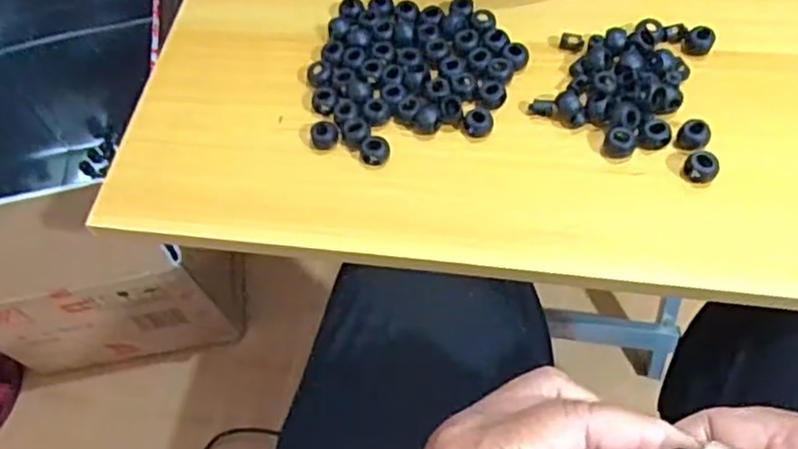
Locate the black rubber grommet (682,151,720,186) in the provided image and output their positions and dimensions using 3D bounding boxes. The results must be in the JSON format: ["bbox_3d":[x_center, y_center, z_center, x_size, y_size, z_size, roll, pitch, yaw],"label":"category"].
[{"bbox_3d":[0.168,-0.032,0.385,0.017,0.011,0.015,31,67,18],"label":"black rubber grommet"}]

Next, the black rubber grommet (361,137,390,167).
[{"bbox_3d":[-0.015,-0.044,0.419,0.017,0.013,0.014,-29,64,-13],"label":"black rubber grommet"}]

